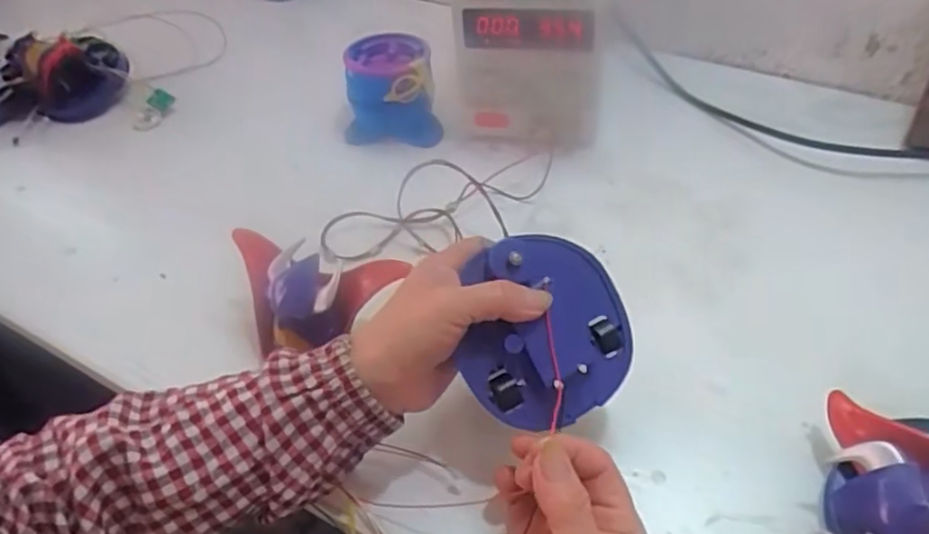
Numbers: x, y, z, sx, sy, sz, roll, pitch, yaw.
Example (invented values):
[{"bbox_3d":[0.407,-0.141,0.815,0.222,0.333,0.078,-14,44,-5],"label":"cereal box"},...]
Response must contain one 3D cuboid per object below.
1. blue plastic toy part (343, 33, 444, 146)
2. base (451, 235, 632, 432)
[{"bbox_3d":[-0.071,-0.170,0.652,0.094,0.075,0.071,0,47,6],"label":"blue plastic toy part"},{"bbox_3d":[0.051,0.037,0.391,0.099,0.021,0.109,10,76,-12],"label":"base"}]

